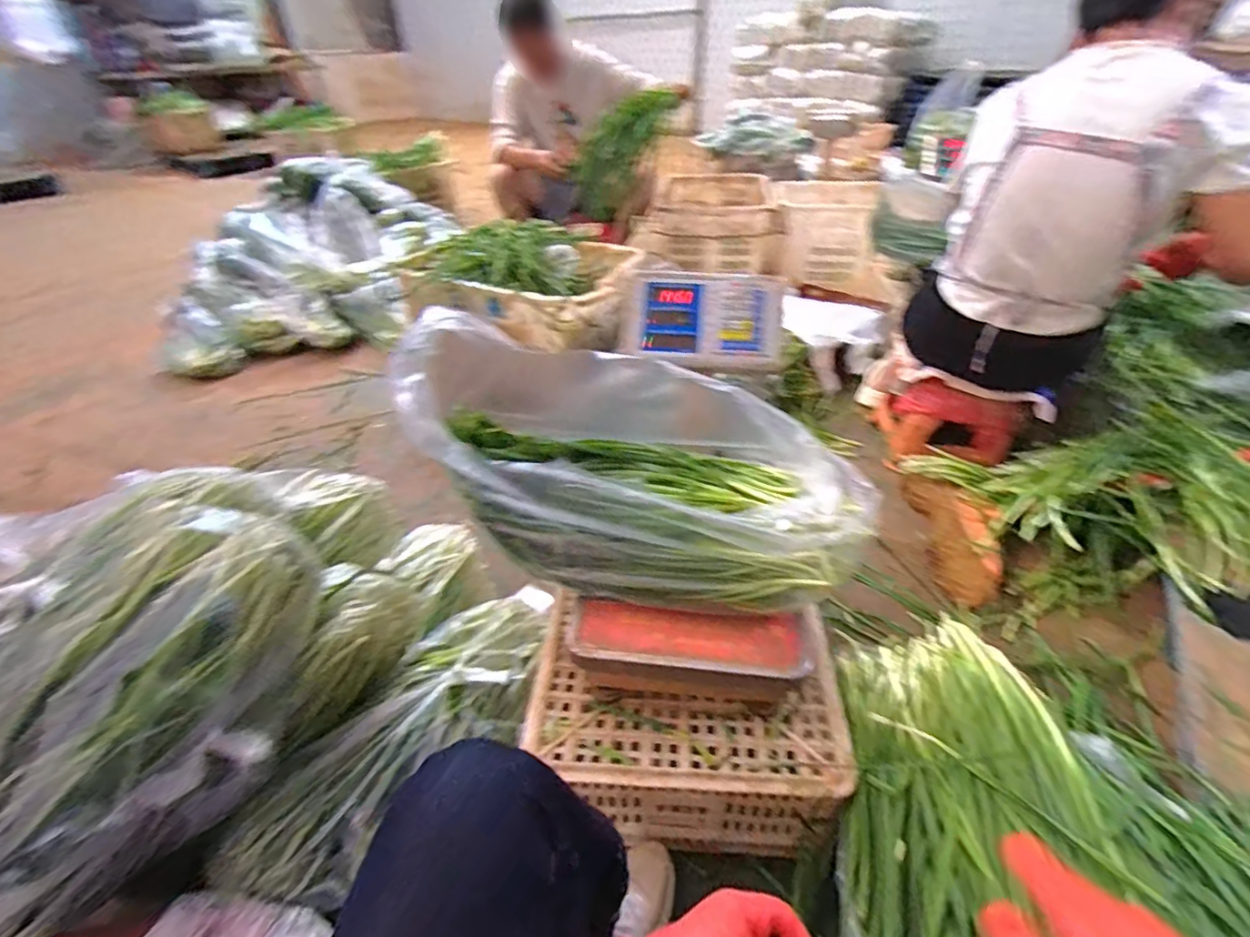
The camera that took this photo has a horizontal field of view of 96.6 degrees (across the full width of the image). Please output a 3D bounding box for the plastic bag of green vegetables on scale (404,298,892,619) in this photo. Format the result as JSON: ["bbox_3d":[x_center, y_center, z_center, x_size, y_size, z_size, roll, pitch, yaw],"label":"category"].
[{"bbox_3d":[0.019,0.005,0.680,0.489,0.317,0.190,6,38,9],"label":"plastic bag of green vegetables on scale"}]

